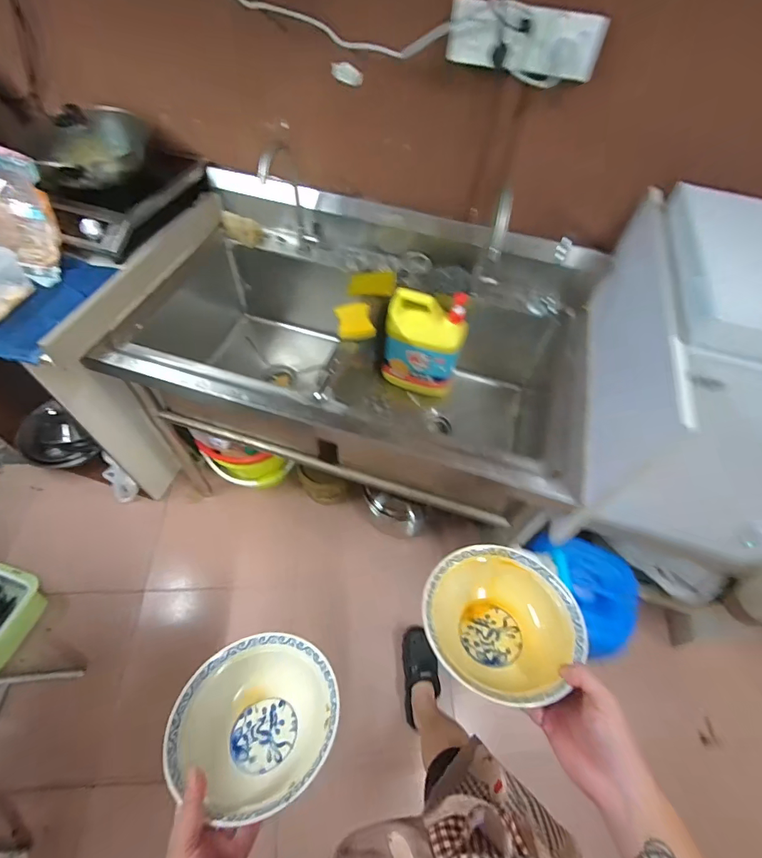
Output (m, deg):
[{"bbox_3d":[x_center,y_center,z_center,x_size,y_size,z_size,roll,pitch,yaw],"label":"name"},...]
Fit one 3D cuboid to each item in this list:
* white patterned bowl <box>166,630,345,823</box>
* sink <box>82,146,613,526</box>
[{"bbox_3d":[-0.144,0.348,0.492,0.186,0.073,0.183,0,34,0],"label":"white patterned bowl"},{"bbox_3d":[-0.057,-0.200,1.118,1.056,0.449,0.640,16,57,8],"label":"sink"}]

